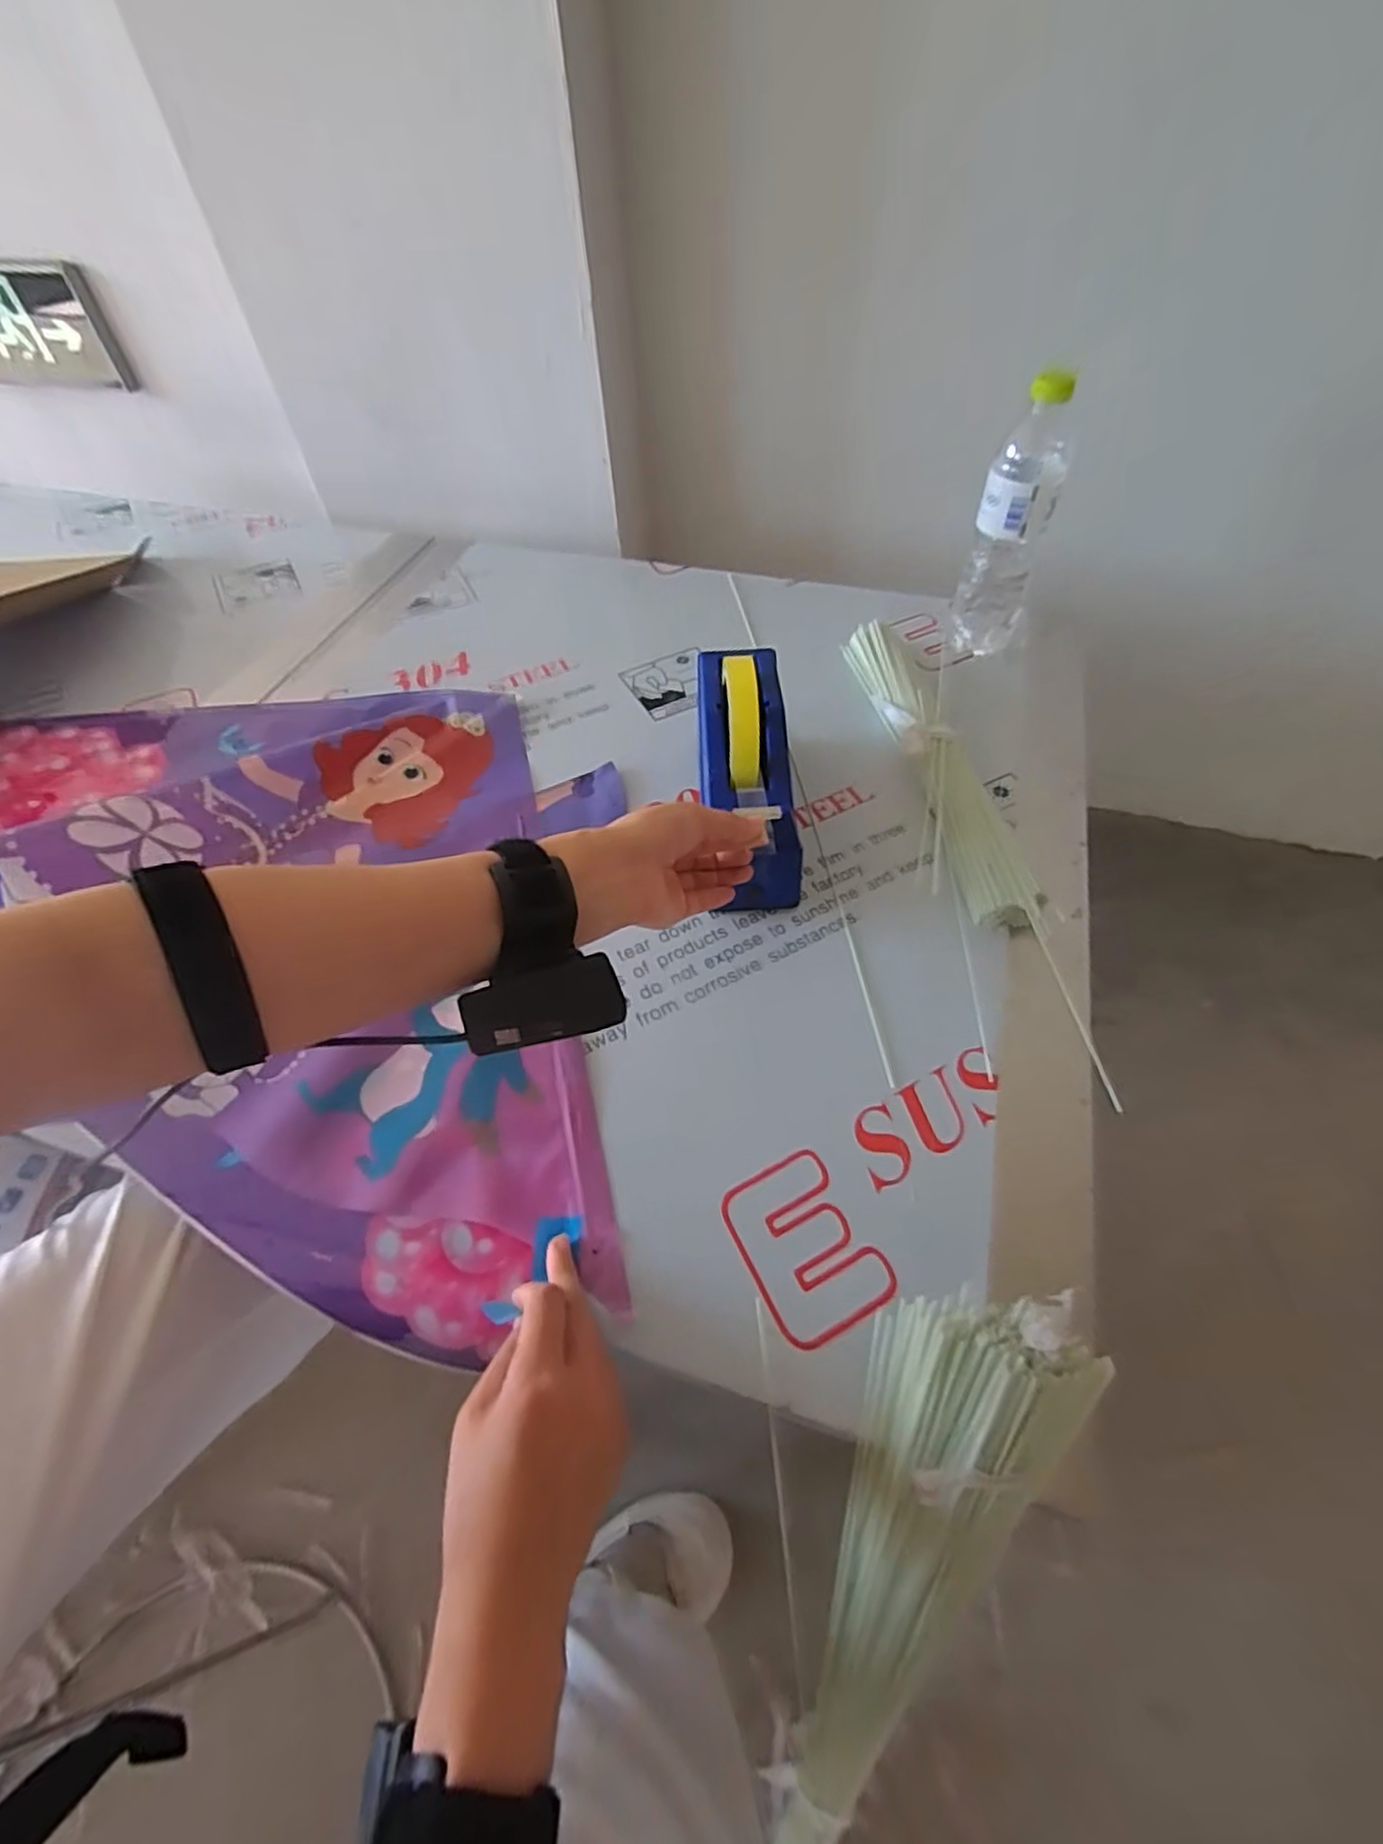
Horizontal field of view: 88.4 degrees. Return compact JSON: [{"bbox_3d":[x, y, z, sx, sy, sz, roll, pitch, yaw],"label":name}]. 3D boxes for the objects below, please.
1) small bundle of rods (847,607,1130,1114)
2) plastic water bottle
[{"bbox_3d":[0.213,-0.094,0.577,0.072,0.030,0.472,-4,54,-2],"label":"small bundle of rods"},{"bbox_3d":[0.293,-0.355,0.651,0.063,0.235,0.053,21,57,16],"label":"plastic water bottle"}]

